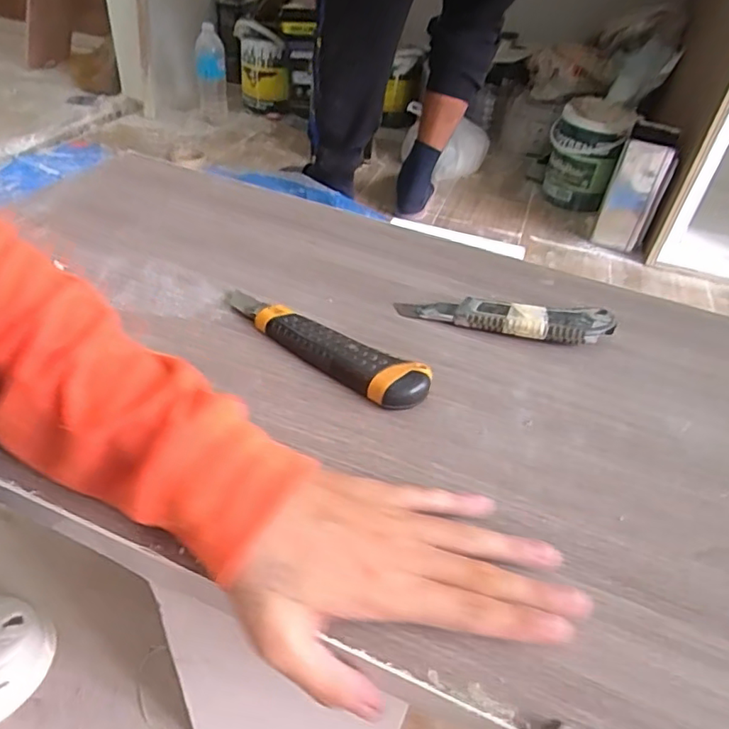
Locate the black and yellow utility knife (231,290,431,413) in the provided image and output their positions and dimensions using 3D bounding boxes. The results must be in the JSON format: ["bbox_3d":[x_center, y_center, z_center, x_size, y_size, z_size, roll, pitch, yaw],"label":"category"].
[{"bbox_3d":[-0.035,-0.017,0.398,0.175,0.022,0.032,28,45,23],"label":"black and yellow utility knife"}]

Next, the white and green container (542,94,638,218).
[{"bbox_3d":[0.534,-0.508,1.401,0.152,0.219,0.190,19,42,15],"label":"white and green container"}]

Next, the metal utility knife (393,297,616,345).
[{"bbox_3d":[0.108,-0.036,0.439,0.162,0.021,0.030,10,40,4],"label":"metal utility knife"}]

